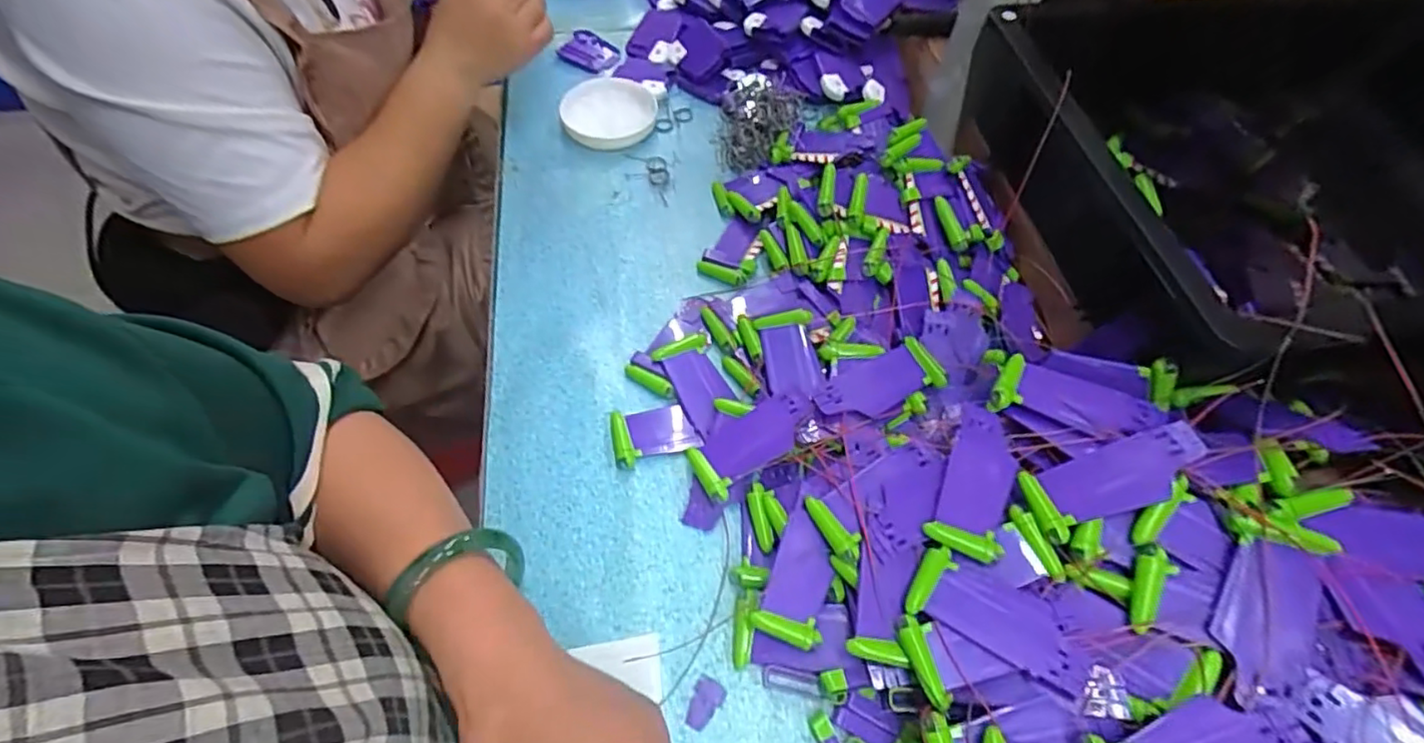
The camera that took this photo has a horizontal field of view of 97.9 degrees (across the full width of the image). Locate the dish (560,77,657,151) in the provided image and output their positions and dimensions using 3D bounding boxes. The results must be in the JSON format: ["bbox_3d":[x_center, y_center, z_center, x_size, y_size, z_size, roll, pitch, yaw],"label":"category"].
[{"bbox_3d":[-0.101,-0.253,0.609,0.089,0.025,0.085,1,58,-2],"label":"dish"}]

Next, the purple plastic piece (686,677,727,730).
[{"bbox_3d":[-0.004,0.189,0.351,0.017,0.004,0.026,20,60,10],"label":"purple plastic piece"}]

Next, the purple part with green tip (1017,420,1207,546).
[{"bbox_3d":[0.218,0.057,0.337,0.089,0.009,0.039,-30,59,13],"label":"purple part with green tip"}]

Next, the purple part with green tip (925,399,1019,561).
[{"bbox_3d":[0.154,0.065,0.361,0.038,0.018,0.086,23,60,12],"label":"purple part with green tip"}]

